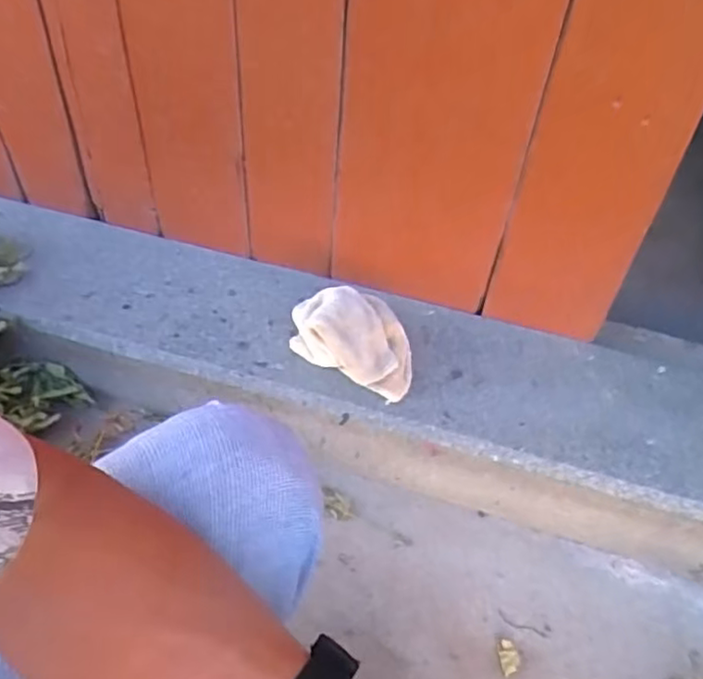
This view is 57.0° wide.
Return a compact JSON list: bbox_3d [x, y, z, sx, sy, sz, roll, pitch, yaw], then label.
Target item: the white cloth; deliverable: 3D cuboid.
[{"bbox_3d":[0.000,-0.002,0.771,0.142,0.067,0.123,4,46,-1],"label":"white cloth"}]

